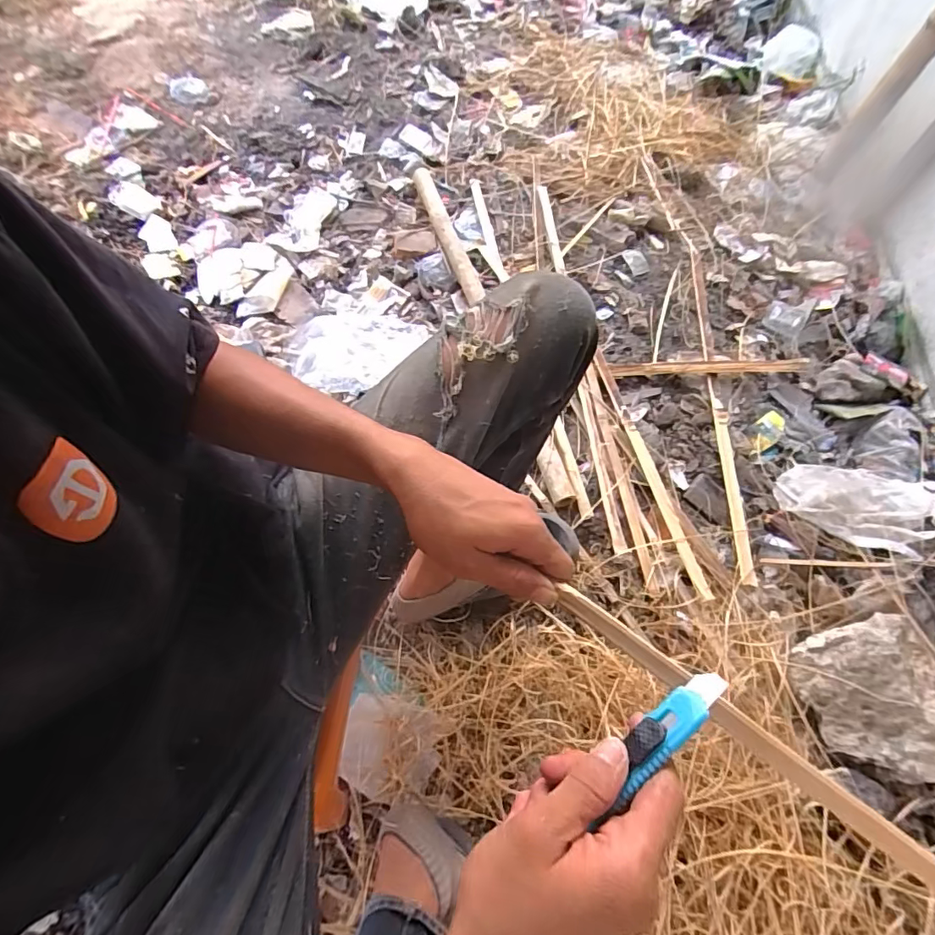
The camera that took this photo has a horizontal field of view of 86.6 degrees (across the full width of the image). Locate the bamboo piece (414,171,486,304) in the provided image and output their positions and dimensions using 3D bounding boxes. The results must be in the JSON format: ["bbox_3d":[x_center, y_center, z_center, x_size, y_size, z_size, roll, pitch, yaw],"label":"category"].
[{"bbox_3d":[-0.049,-0.552,1.150,0.047,0.032,0.404,-16,67,-14],"label":"bamboo piece"}]

